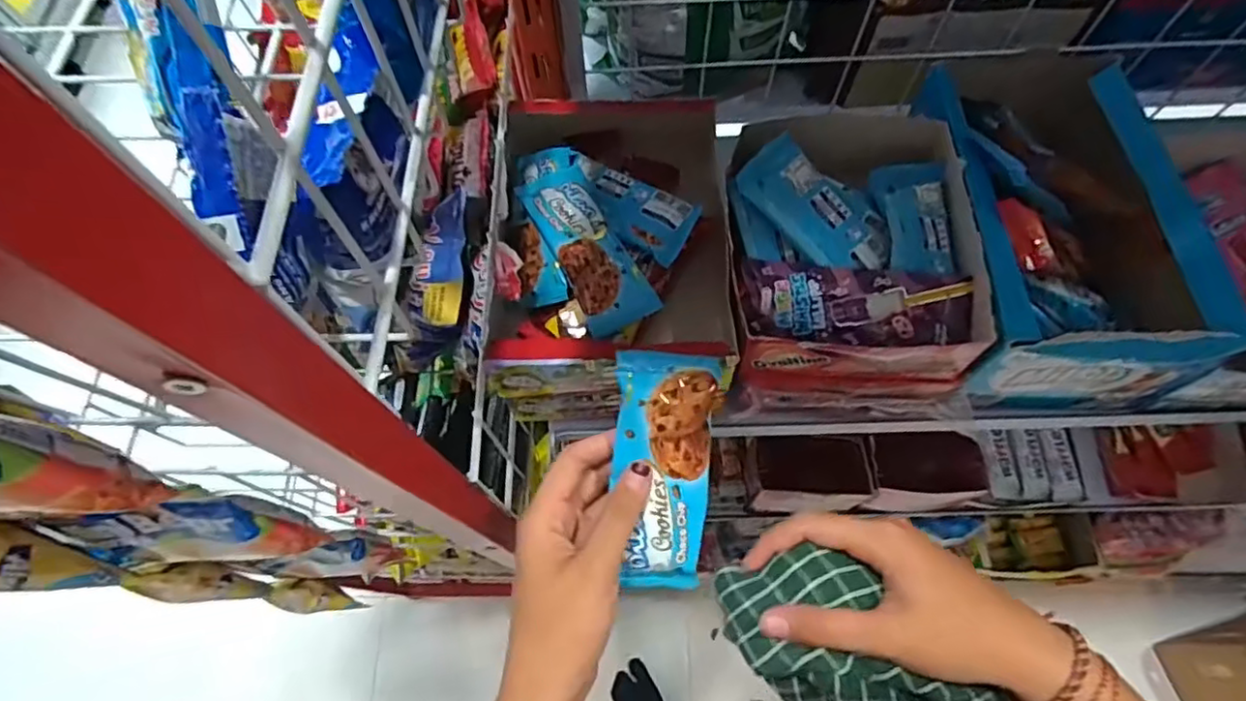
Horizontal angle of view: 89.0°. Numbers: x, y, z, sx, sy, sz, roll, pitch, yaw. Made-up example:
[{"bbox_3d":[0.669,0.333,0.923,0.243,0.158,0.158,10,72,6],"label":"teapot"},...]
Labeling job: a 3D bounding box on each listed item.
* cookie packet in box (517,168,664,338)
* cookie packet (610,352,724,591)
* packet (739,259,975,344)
[{"bbox_3d":[-0.025,-0.073,0.433,0.048,0.017,0.127,-26,68,-9],"label":"cookie packet in box"},{"bbox_3d":[0.023,0.064,0.316,0.050,0.015,0.123,-1,99,1],"label":"cookie packet"},{"bbox_3d":[0.150,-0.032,0.411,0.142,0.020,0.053,4,67,4],"label":"packet"}]

